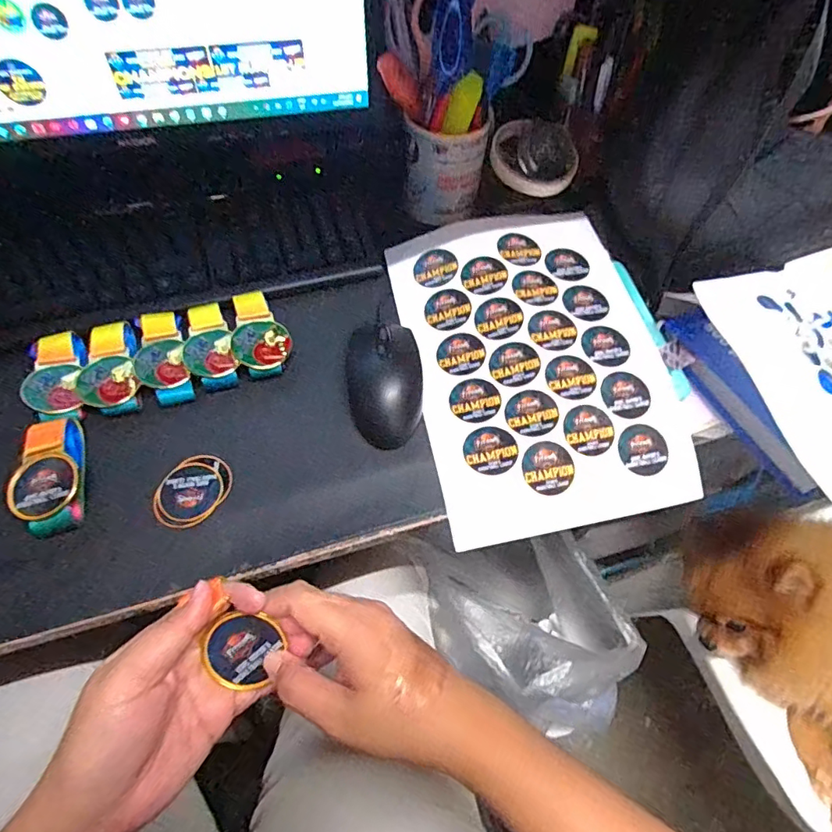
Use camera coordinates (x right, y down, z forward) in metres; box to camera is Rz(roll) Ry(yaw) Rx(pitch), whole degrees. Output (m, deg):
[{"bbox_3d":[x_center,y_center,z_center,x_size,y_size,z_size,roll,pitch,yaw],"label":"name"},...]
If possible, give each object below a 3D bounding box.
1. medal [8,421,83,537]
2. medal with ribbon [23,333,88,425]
[{"bbox_3d":[-0.262,0.040,0.367,0.043,0.018,0.082,-10,61,-9],"label":"medal"},{"bbox_3d":[-0.284,-0.031,0.406,0.040,0.020,0.078,-12,61,-10],"label":"medal with ribbon"}]

